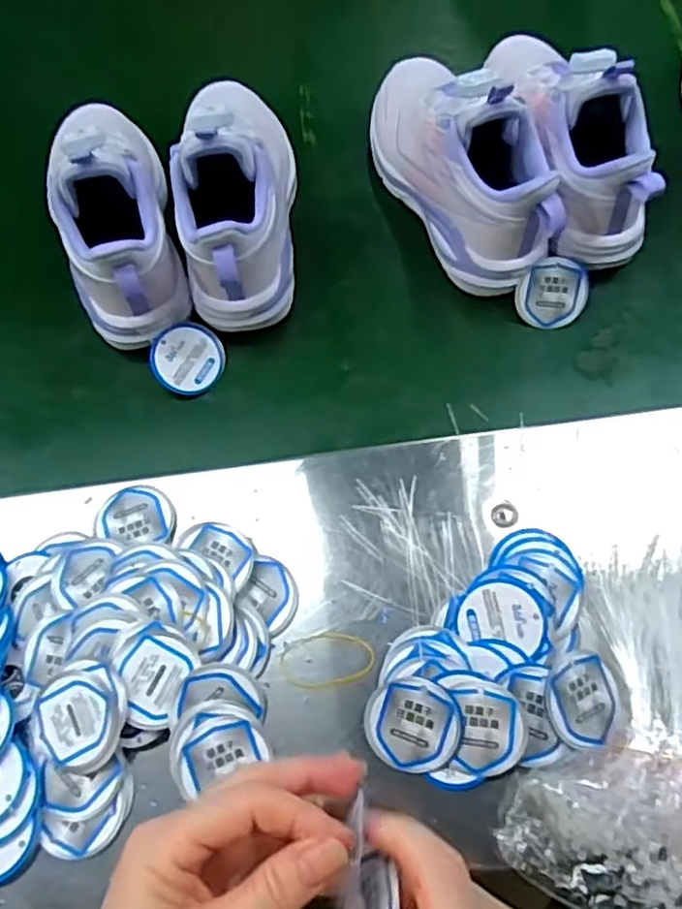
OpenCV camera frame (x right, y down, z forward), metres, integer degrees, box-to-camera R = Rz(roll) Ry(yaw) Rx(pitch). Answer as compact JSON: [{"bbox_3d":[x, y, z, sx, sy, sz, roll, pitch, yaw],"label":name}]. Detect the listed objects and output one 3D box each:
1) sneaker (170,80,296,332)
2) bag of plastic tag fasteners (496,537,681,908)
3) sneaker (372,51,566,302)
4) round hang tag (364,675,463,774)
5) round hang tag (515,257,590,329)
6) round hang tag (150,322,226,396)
[{"bbox_3d":[-0.074,-0.194,0.490,0.080,0.110,0.202,-1,67,0],"label":"sneaker"},{"bbox_3d":[0.171,0.141,0.357,0.125,0.024,0.189,21,66,10],"label":"bag of plastic tag fasteners"},{"bbox_3d":[0.084,-0.218,0.498,0.075,0.115,0.208,-23,70,-9],"label":"sneaker"},{"bbox_3d":[0.038,0.142,0.364,0.049,0.007,0.048,0,90,12],"label":"round hang tag"},{"bbox_3d":[0.149,-0.114,0.491,0.050,0.048,0.004,15,21,-8],"label":"round hang tag"},{"bbox_3d":[-0.107,-0.068,0.487,0.049,0.004,0.050,1,88,-23],"label":"round hang tag"}]

